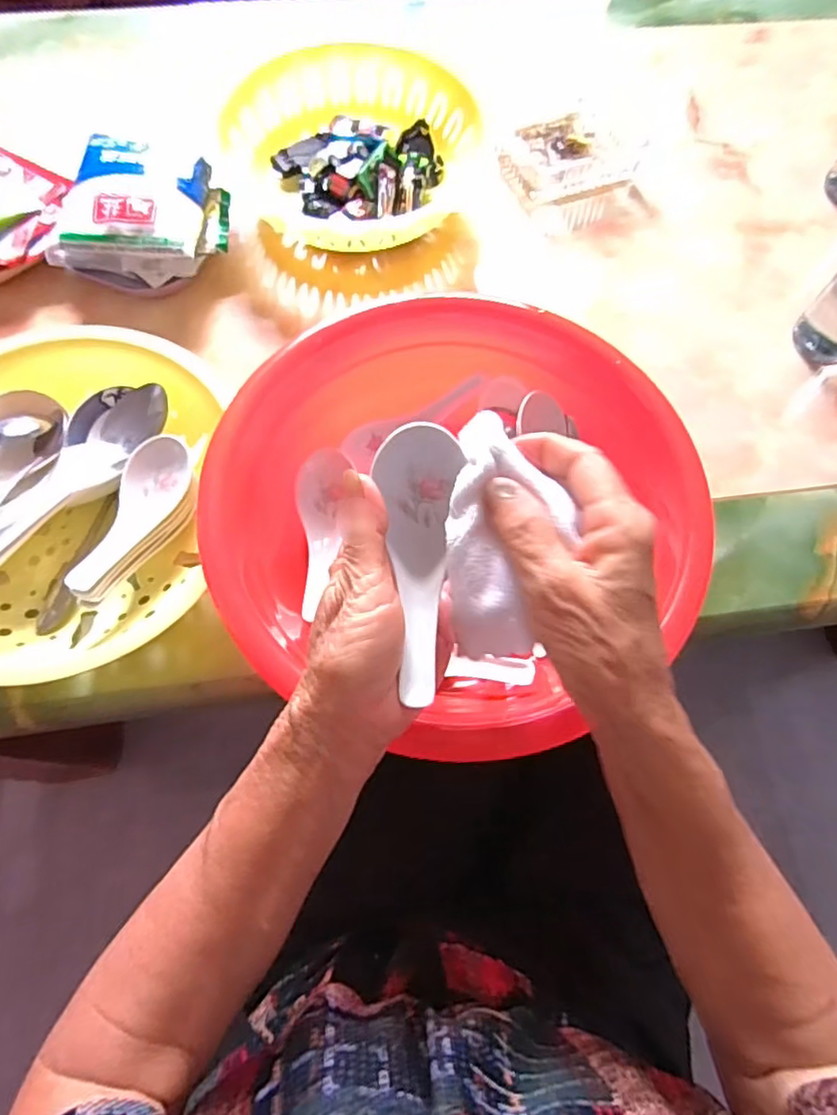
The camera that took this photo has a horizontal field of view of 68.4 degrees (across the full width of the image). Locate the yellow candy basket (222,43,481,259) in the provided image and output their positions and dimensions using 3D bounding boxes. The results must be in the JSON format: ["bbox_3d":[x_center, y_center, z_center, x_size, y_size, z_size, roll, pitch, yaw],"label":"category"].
[{"bbox_3d":[-0.070,-0.377,0.570,0.217,0.057,0.210,1,69,-1],"label":"yellow candy basket"}]

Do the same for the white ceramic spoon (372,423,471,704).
[{"bbox_3d":[0.001,0.003,0.288,0.038,0.027,0.123,-1,86,-2],"label":"white ceramic spoon"}]

